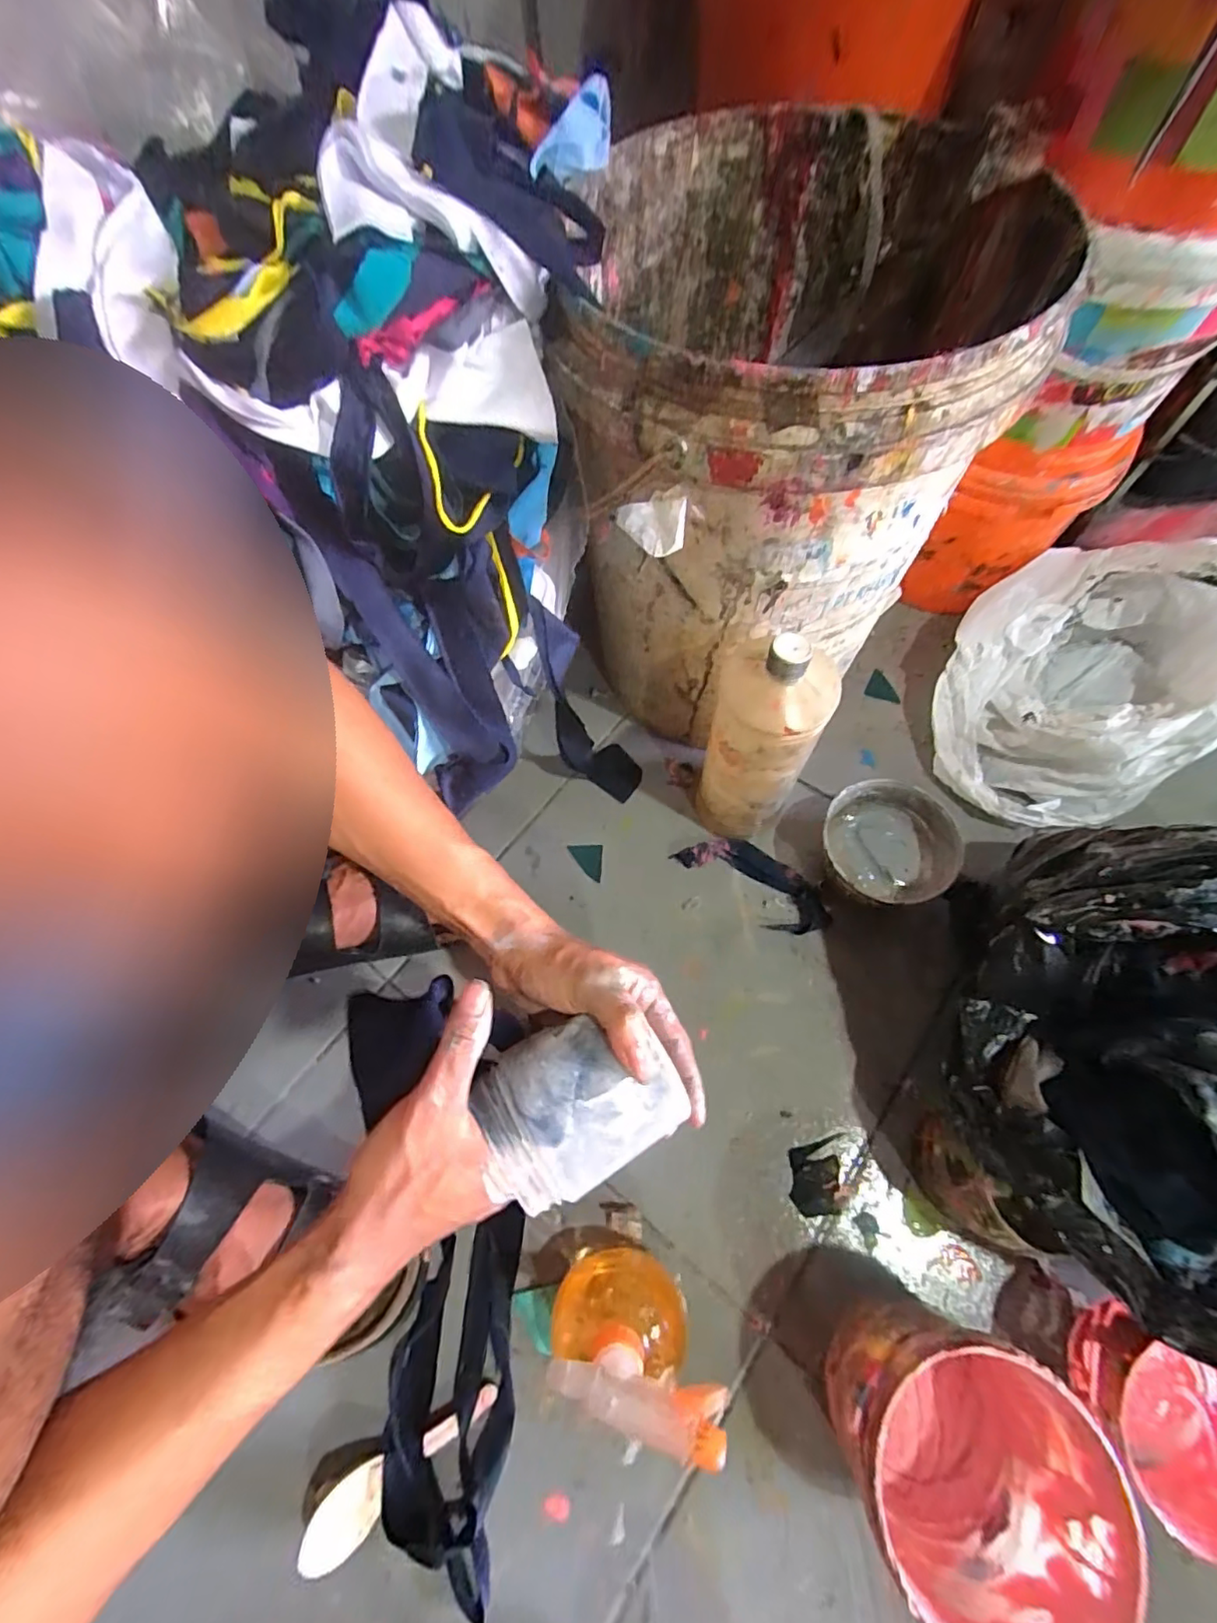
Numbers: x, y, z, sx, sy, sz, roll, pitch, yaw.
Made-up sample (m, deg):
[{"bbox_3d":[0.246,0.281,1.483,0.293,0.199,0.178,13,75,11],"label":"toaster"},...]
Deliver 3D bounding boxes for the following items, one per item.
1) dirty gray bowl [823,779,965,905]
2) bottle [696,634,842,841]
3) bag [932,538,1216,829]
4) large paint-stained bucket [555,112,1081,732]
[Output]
[{"bbox_3d":[0.255,0.032,0.529,0.109,0.064,0.100,-1,65,2],"label":"dirty gray bowl"},{"bbox_3d":[0.122,-0.052,0.487,0.083,0.241,0.073,19,68,11],"label":"bottle"},{"bbox_3d":[0.472,-0.143,0.572,0.337,0.136,0.234,-36,69,-13],"label":"bag"},{"bbox_3d":[0.118,-0.265,0.489,0.286,0.345,0.311,-1,65,2],"label":"large paint-stained bucket"}]

